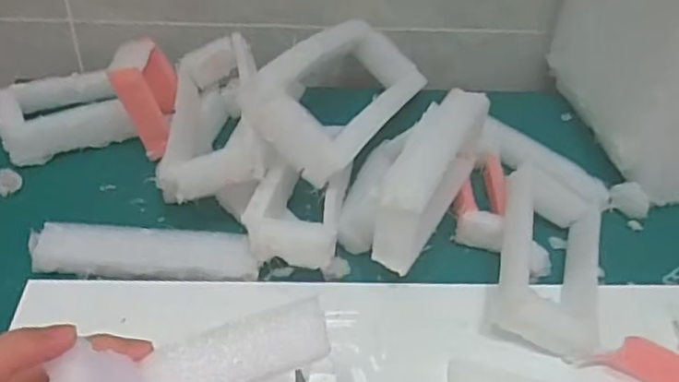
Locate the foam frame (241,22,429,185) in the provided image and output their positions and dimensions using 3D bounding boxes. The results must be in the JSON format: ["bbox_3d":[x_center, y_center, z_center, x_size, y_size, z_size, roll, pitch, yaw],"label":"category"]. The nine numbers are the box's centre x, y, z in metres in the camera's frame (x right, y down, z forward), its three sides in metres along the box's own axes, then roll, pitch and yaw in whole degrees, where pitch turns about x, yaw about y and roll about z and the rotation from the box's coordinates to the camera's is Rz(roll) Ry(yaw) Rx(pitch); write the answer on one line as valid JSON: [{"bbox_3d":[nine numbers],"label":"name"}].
[{"bbox_3d":[0.005,-0.092,0.564,0.096,0.031,0.231,47,37,-4],"label":"foam frame"}]

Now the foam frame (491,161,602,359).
[{"bbox_3d":[0.159,0.043,0.481,0.078,0.043,0.169,12,45,9],"label":"foam frame"}]

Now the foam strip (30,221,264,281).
[{"bbox_3d":[-0.143,0.044,0.478,0.164,0.018,0.035,4,43,-2],"label":"foam strip"}]

